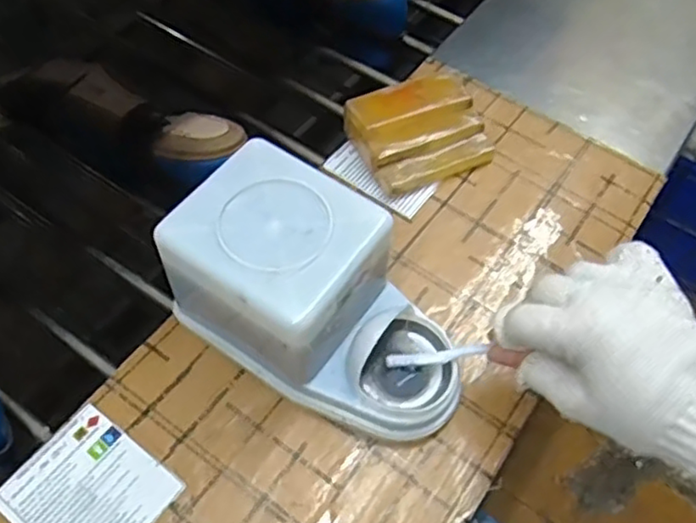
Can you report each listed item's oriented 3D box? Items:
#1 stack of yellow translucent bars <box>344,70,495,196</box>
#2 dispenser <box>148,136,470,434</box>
[{"bbox_3d":[0.058,-0.105,0.525,0.102,0.043,0.084,-25,62,-18],"label":"stack of yellow translucent bars"},{"bbox_3d":[-0.014,0.027,0.402,0.184,0.103,0.099,30,61,16],"label":"dispenser"}]

